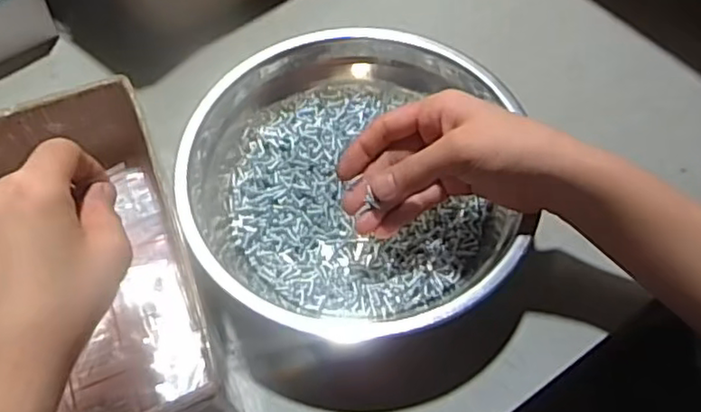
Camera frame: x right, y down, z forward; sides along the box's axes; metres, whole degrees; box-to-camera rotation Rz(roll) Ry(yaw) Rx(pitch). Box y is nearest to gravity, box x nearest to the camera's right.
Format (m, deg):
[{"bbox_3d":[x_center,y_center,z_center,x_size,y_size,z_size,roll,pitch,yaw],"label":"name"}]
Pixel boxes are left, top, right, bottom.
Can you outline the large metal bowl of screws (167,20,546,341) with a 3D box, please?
[{"bbox_3d":[0.004,-0.017,0.481,0.250,0.066,0.235,-17,62,-8],"label":"large metal bowl of screws"}]

